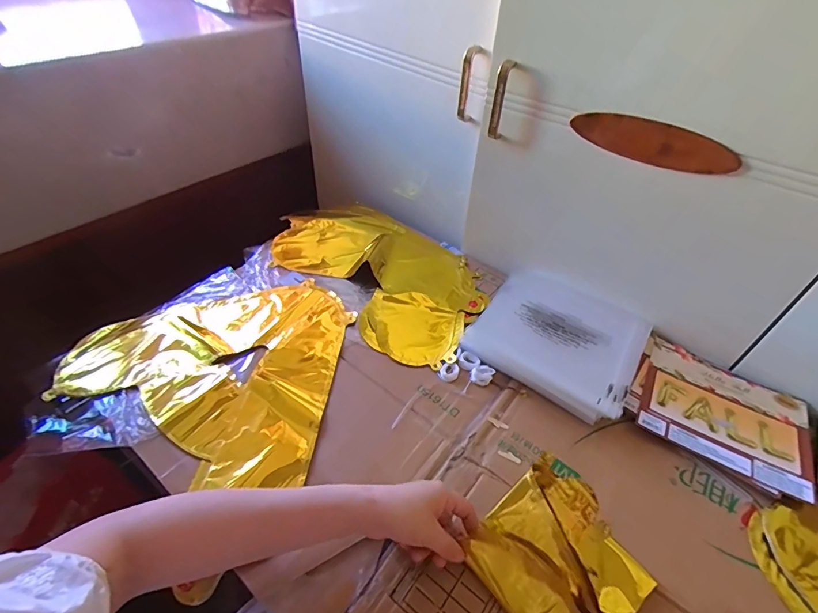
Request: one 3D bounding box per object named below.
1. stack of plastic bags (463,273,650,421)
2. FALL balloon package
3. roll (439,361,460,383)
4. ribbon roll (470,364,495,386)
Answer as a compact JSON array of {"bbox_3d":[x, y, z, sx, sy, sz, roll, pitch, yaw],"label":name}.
[{"bbox_3d":[0.223,0.038,0.623,0.216,0.026,0.229,30,52,23],"label":"stack of plastic bags"},{"bbox_3d":[0.402,0.134,0.554,0.201,0.014,0.168,28,51,22],"label":"FALL balloon package"},{"bbox_3d":[0.055,0.090,0.584,0.024,0.006,0.031,32,53,25],"label":"roll"},{"bbox_3d":[0.100,0.093,0.580,0.029,0.009,0.028,1,46,-2],"label":"ribbon roll"}]

